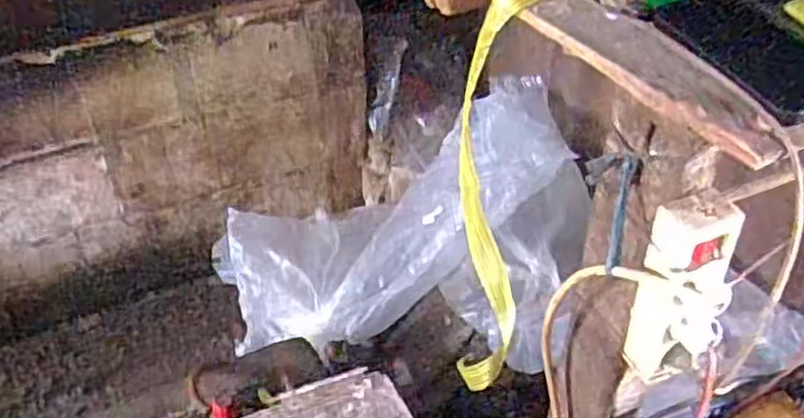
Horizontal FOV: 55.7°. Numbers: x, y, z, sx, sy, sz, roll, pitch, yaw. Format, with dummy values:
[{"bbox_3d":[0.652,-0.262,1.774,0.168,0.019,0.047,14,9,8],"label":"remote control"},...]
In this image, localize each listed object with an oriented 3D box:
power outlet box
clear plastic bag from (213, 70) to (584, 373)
[{"bbox_3d":[0.230,0.072,0.625,0.068,0.184,0.034,17,41,19],"label":"power outlet box"},{"bbox_3d":[-0.028,0.002,1.599,0.696,0.446,0.515,5,39,5],"label":"clear plastic bag"}]

